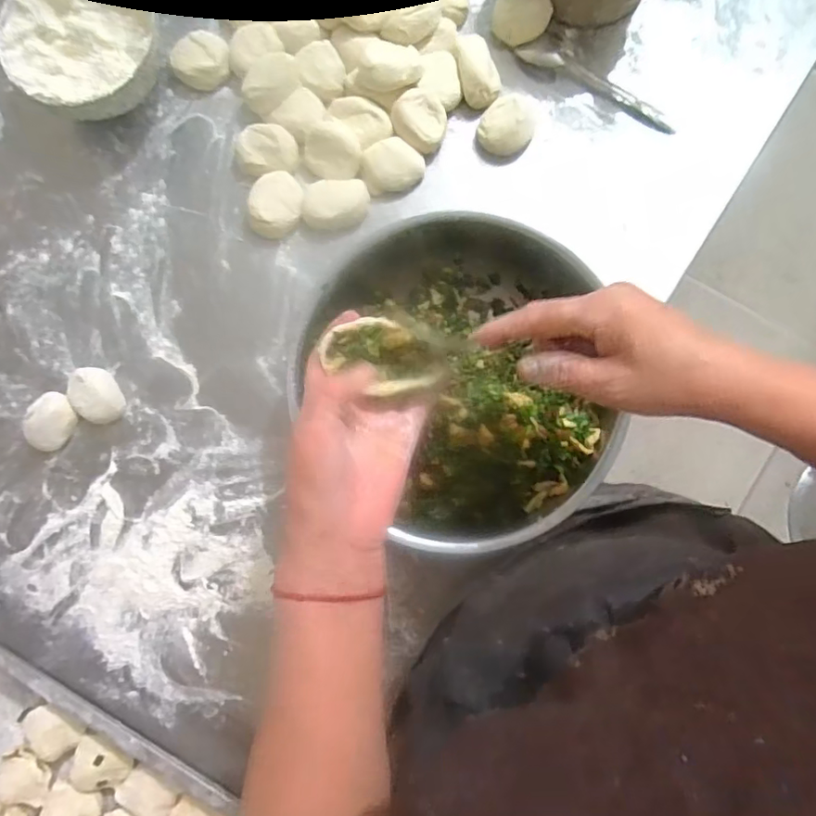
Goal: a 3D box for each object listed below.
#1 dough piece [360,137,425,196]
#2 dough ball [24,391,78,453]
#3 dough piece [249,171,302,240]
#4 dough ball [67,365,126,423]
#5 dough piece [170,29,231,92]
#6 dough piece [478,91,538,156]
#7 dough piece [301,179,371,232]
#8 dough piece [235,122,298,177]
[{"bbox_3d":[-0.014,-0.219,0.508,0.053,0.024,0.044,-33,84,0],"label":"dough piece"},{"bbox_3d":[-0.327,0.012,0.508,0.045,0.020,0.052,16,86,4],"label":"dough ball"},{"bbox_3d":[-0.119,-0.184,0.505,0.042,0.025,0.056,17,86,4],"label":"dough piece"},{"bbox_3d":[-0.283,-0.011,0.503,0.038,0.023,0.055,-44,84,-1],"label":"dough ball"},{"bbox_3d":[-0.196,-0.330,0.527,0.053,0.020,0.043,-32,84,0],"label":"dough piece"},{"bbox_3d":[0.090,-0.254,0.502,0.046,0.028,0.050,0,85,3],"label":"dough piece"},{"bbox_3d":[-0.066,-0.186,0.503,0.059,0.021,0.046,-5,85,2],"label":"dough piece"},{"bbox_3d":[-0.128,-0.234,0.508,0.051,0.029,0.041,-17,84,1],"label":"dough piece"}]

